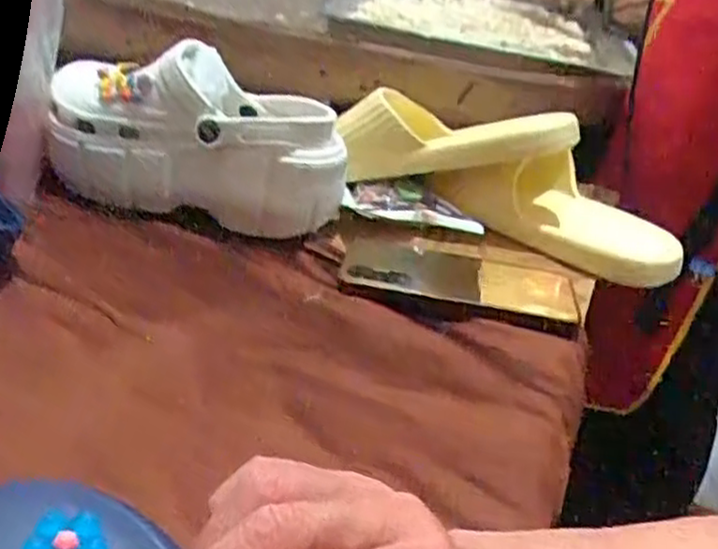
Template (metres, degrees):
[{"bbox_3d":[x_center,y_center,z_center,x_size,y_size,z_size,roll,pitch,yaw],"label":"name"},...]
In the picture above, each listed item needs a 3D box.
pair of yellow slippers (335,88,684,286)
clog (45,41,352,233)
[{"bbox_3d":[0.124,-0.080,0.597,0.275,0.100,0.123,24,34,2],"label":"pair of yellow slippers"},{"bbox_3d":[-0.120,-0.105,0.563,0.226,0.109,0.083,11,31,4],"label":"clog"}]

